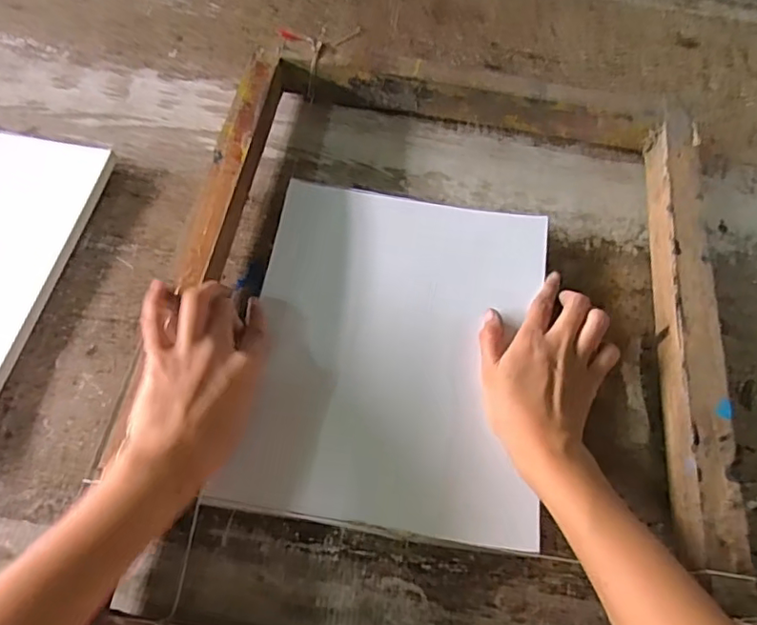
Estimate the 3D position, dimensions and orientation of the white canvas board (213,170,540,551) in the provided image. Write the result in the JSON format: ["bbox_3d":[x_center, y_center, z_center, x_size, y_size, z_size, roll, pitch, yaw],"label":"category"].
[{"bbox_3d":[0.014,0.023,0.432,0.210,0.008,0.262,8,64,1],"label":"white canvas board"}]

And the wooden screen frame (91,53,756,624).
[{"bbox_3d":[0.046,0.012,0.421,0.392,0.041,0.488,10,62,2],"label":"wooden screen frame"}]

